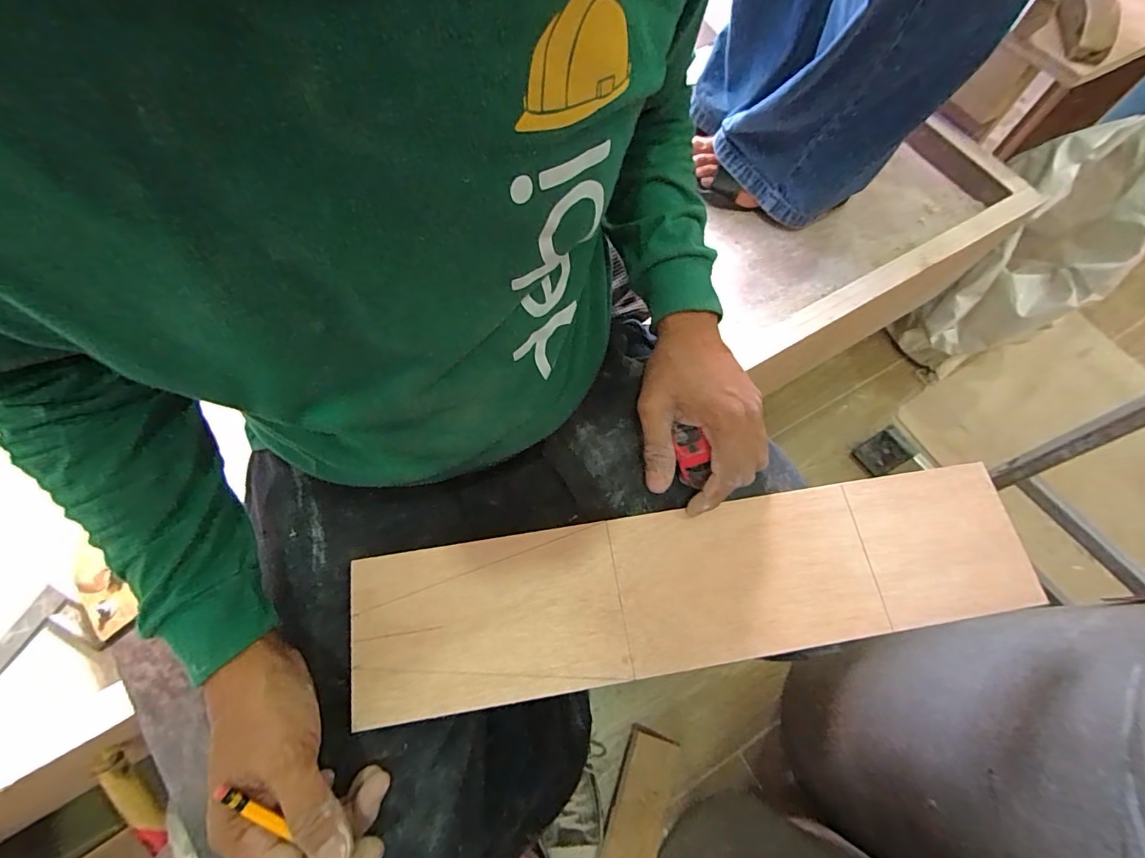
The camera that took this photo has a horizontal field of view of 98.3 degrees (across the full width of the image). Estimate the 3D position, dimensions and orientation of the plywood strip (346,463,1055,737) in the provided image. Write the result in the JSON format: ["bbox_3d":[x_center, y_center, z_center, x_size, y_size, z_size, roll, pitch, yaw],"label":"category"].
[{"bbox_3d":[0.100,0.121,0.391,0.525,0.012,0.116,-8,67,-5],"label":"plywood strip"}]

